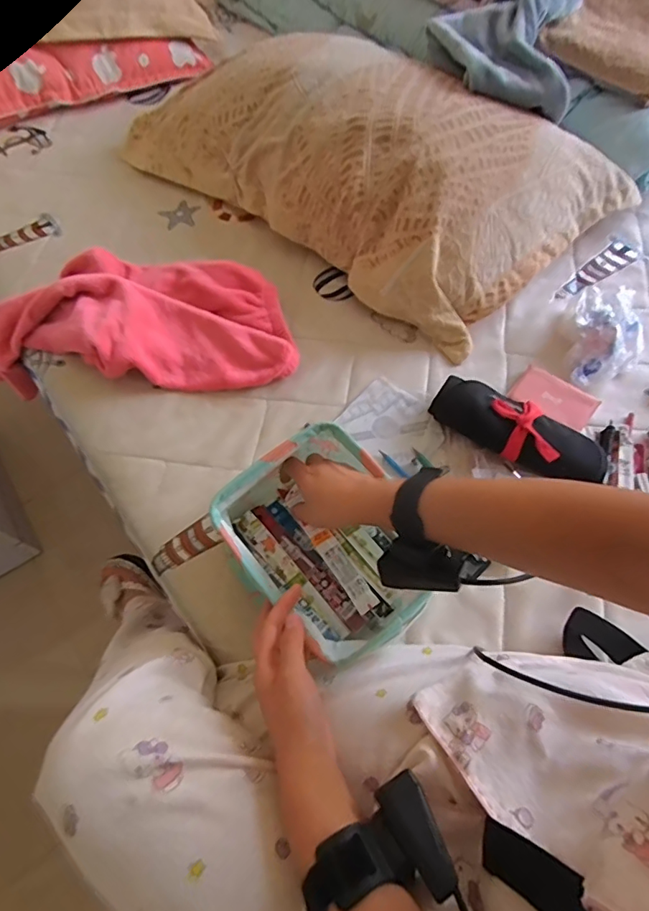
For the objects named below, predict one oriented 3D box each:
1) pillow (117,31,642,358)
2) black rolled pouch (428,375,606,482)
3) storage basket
[{"bbox_3d":[0.051,-0.477,0.783,0.724,0.157,0.381,37,70,16],"label":"pillow"},{"bbox_3d":[0.233,-0.027,0.616,0.208,0.054,0.074,33,69,15],"label":"black rolled pouch"},{"bbox_3d":[-0.001,0.084,0.524,0.158,0.117,0.213,-37,69,-15],"label":"storage basket"}]

